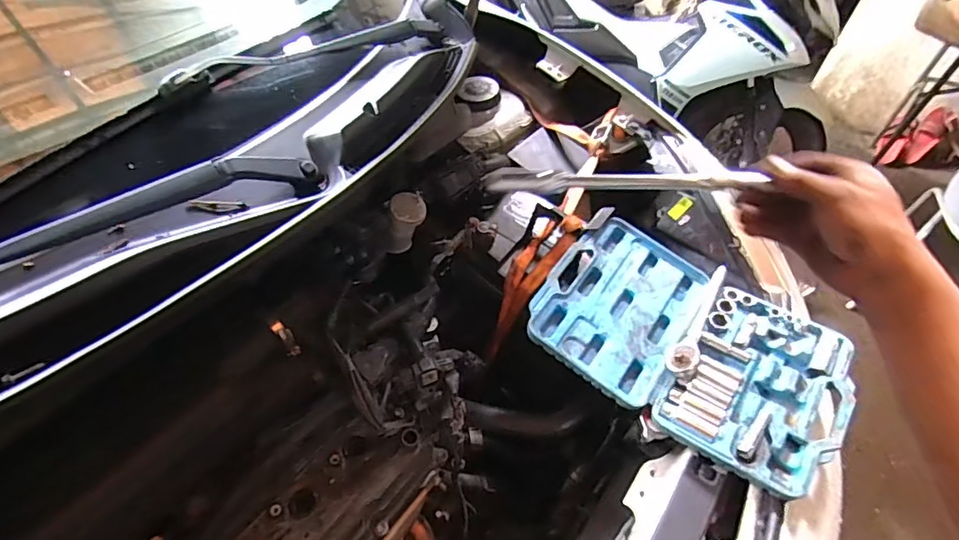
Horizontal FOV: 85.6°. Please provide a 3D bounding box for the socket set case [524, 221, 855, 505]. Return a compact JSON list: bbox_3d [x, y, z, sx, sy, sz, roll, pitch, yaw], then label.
[{"bbox_3d":[0.274,0.091,0.685,0.386,0.057,0.249,30,52,20],"label":"socket set case"}]

